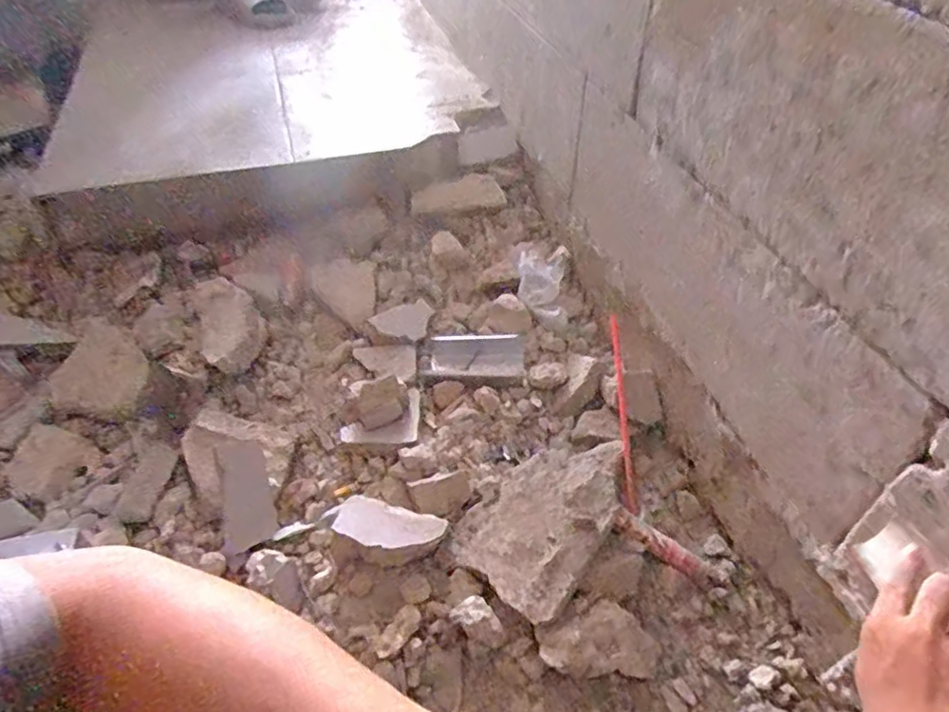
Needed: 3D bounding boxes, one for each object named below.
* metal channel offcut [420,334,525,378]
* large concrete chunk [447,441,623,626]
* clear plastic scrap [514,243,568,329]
[{"bbox_3d":[-0.001,0.008,0.929,0.149,0.037,0.082,-4,44,-4],"label":"metal channel offcut"},{"bbox_3d":[0.094,0.171,0.714,0.145,0.051,0.242,32,52,28],"label":"large concrete chunk"},{"bbox_3d":[0.106,-0.121,0.982,0.086,0.078,0.152,2,44,2],"label":"clear plastic scrap"}]

